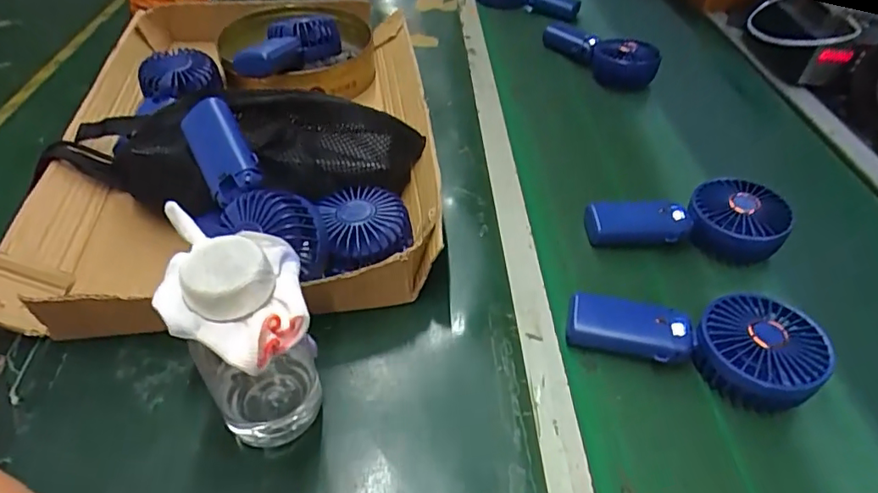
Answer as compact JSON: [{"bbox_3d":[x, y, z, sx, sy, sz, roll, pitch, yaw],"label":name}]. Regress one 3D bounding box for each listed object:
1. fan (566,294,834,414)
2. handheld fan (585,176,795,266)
[{"bbox_3d":[0.194,0.076,0.417,0.179,0.041,0.080,8,43,2],"label":"fan"},{"bbox_3d":[0.231,-0.030,0.520,0.179,0.042,0.081,0,45,-3],"label":"handheld fan"}]

